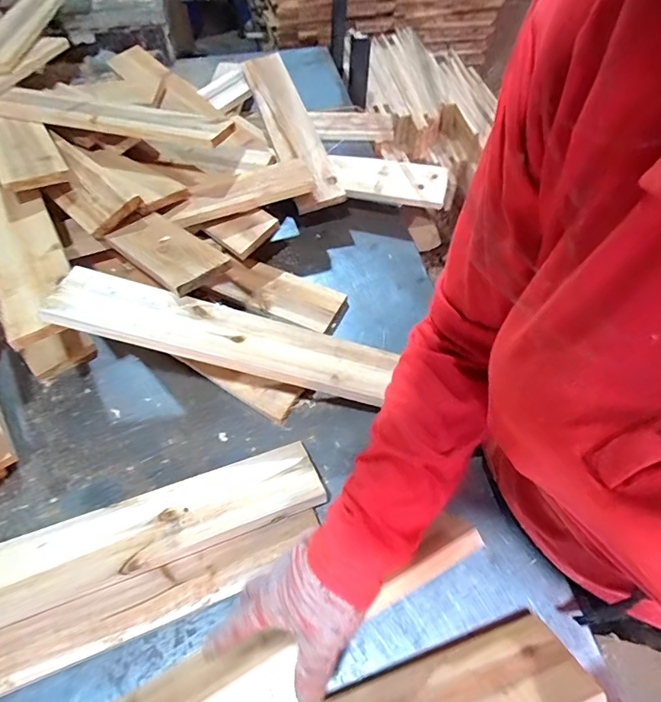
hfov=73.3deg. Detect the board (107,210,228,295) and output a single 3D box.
[{"bbox_3d":[-0.203,-0.127,0.550,0.162,0.017,0.092,39,64,23],"label":"board"}]

